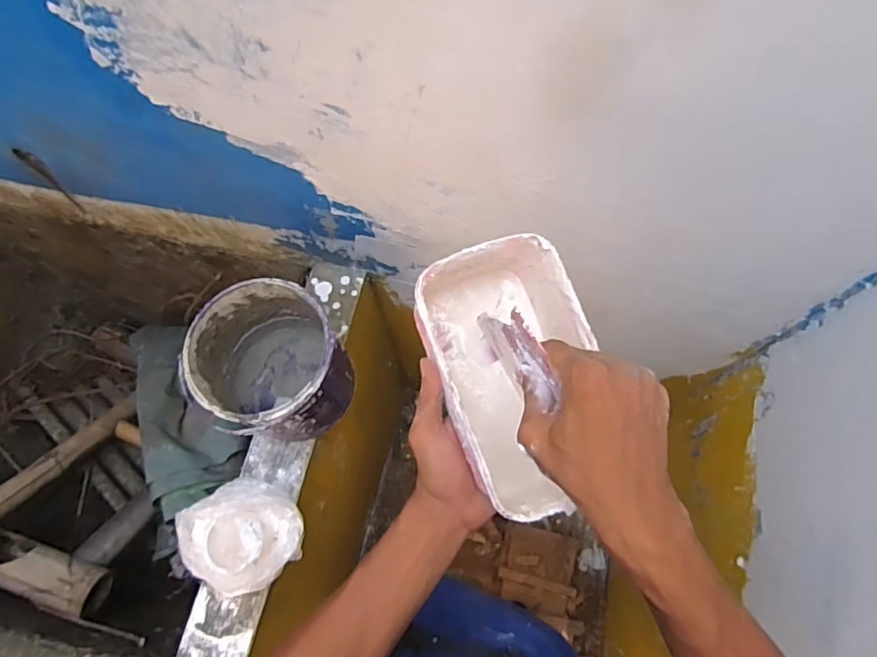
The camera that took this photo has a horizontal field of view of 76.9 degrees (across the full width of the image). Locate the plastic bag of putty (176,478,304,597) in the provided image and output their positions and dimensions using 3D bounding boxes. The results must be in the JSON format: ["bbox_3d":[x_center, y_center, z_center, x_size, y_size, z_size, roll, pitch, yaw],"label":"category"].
[{"bbox_3d":[-0.266,0.275,0.741,0.150,0.071,0.143,-34,72,-11],"label":"plastic bag of putty"}]

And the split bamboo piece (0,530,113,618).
[{"bbox_3d":[-0.783,0.356,0.921,0.493,0.081,0.078,18,70,8],"label":"split bamboo piece"}]

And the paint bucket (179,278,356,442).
[{"bbox_3d":[-0.227,0.054,0.765,0.184,0.176,0.192,0,69,1],"label":"paint bucket"}]

